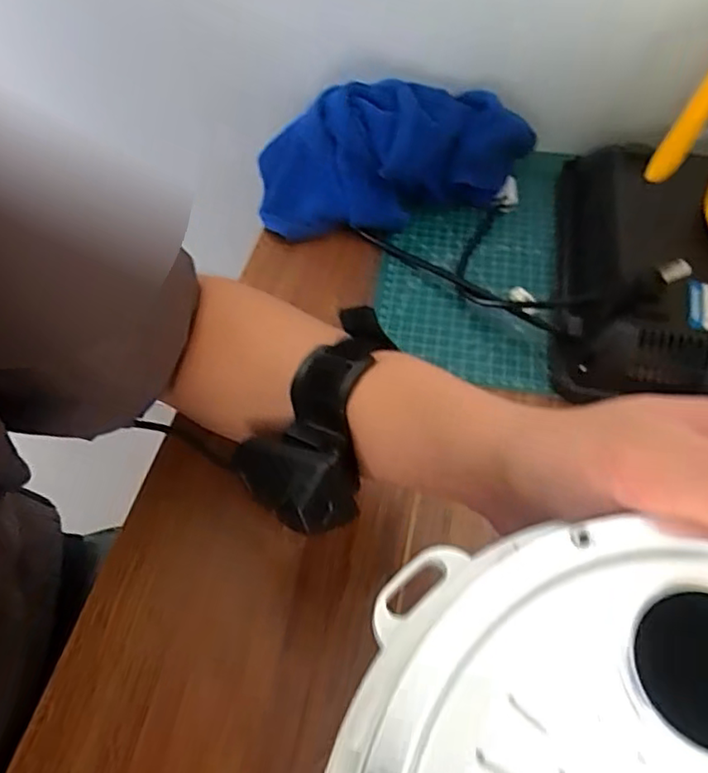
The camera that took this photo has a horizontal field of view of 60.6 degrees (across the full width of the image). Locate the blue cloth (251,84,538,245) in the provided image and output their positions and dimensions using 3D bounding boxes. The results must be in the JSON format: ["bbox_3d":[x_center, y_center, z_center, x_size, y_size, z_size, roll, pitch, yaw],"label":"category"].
[{"bbox_3d":[0.042,-0.200,0.524,0.243,0.087,0.101,-7,56,-6],"label":"blue cloth"}]

